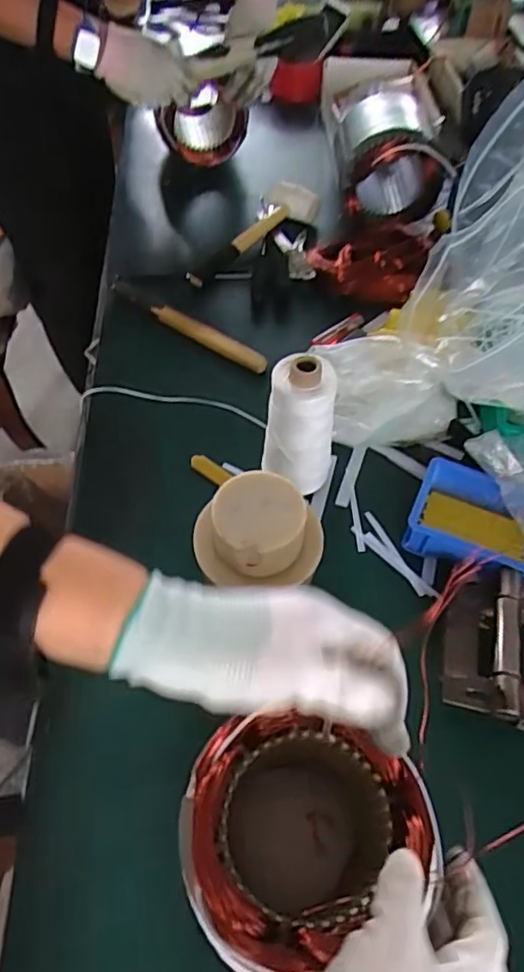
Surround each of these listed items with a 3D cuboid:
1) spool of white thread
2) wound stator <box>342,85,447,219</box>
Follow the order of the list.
[{"bbox_3d":[0.040,-0.059,0.630,0.071,0.168,0.054,11,57,7],"label":"spool of white thread"},{"bbox_3d":[0.191,-0.496,0.917,0.144,0.131,0.140,-5,57,-4],"label":"wound stator"}]

